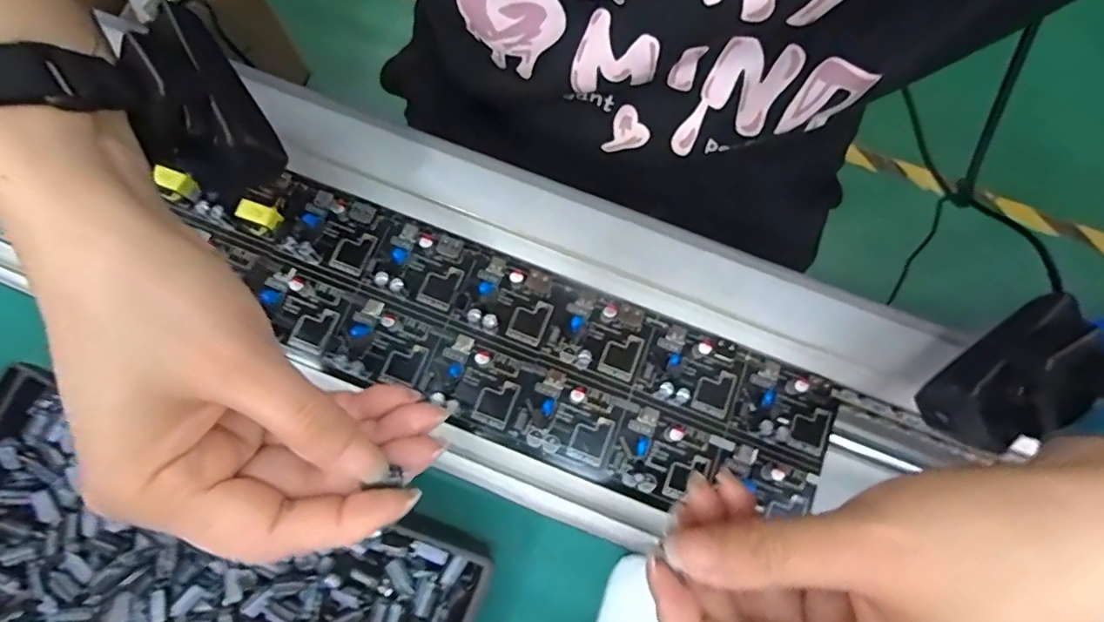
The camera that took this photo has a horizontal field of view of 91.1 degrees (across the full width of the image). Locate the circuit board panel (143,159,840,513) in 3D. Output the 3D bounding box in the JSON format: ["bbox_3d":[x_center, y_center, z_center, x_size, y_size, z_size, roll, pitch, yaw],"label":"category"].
[{"bbox_3d":[-0.029,0.013,0.281,0.346,0.017,0.091,22,77,4],"label":"circuit board panel"}]

